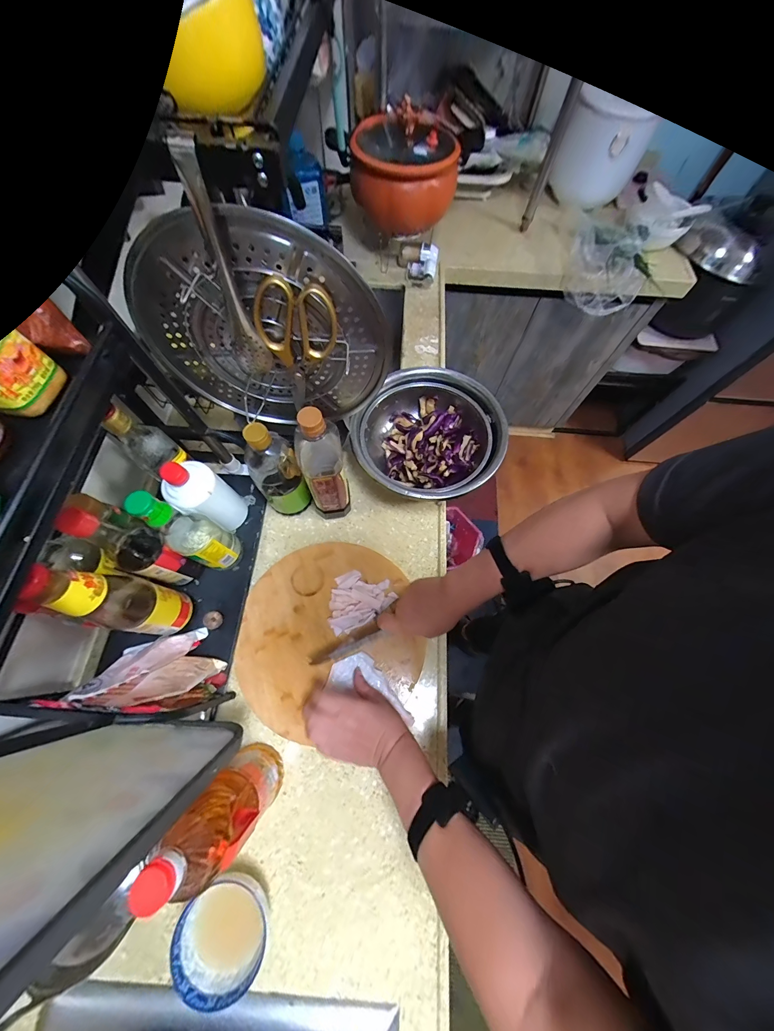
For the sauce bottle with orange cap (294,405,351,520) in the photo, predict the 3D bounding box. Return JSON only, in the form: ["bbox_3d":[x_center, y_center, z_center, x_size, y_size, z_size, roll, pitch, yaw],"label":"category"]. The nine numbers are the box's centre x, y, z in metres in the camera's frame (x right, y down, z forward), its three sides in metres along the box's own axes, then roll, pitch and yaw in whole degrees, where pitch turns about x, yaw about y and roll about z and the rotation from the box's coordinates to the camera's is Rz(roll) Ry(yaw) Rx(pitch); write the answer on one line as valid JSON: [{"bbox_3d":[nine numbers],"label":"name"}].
[{"bbox_3d":[-0.103,-0.074,0.549,0.063,0.276,0.073,-8,69,-5],"label":"sauce bottle with orange cap"}]

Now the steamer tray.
[{"bbox_3d":[-0.152,-0.221,0.428,0.305,0.281,0.031,-4,69,-3],"label":"steamer tray"}]

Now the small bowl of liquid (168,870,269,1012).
[{"bbox_3d":[-0.203,0.530,0.420,0.110,0.048,0.105,1,68,-2],"label":"small bowl of liquid"}]

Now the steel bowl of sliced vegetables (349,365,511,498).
[{"bbox_3d":[0.083,-0.145,0.671,0.266,0.114,0.284,1,68,-2],"label":"steel bowl of sliced vegetables"}]

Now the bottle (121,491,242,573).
[{"bbox_3d":[-0.282,0.030,0.486,0.050,0.242,0.064,32,71,10],"label":"bottle"}]

